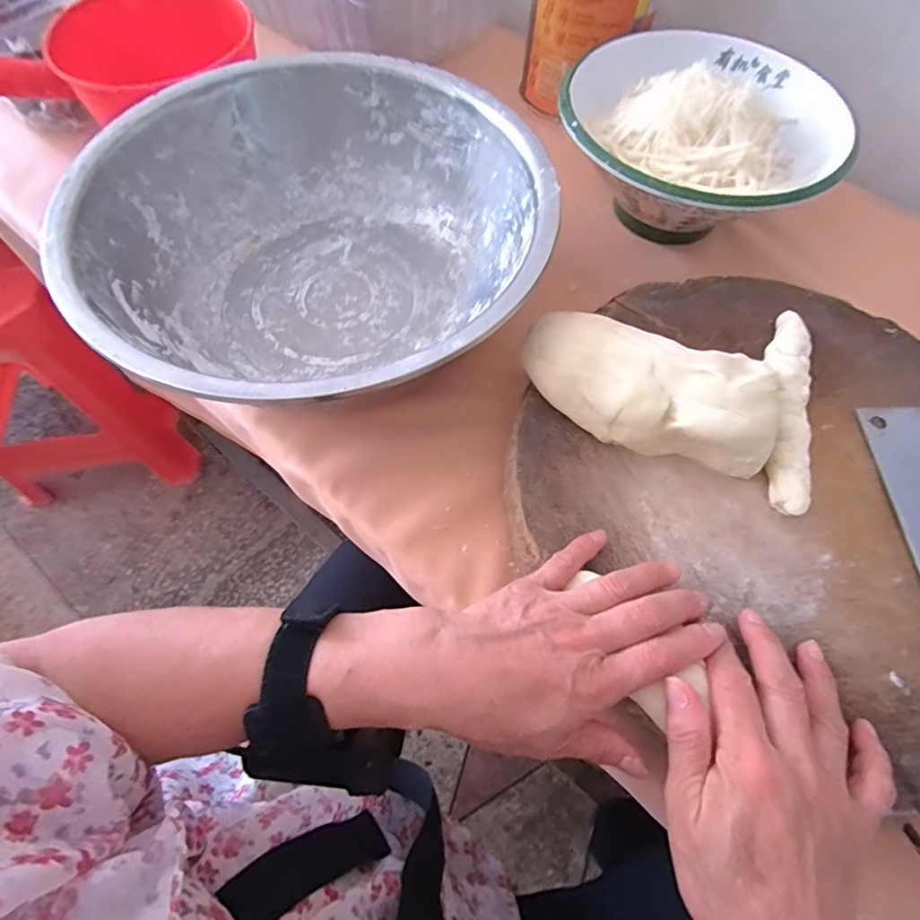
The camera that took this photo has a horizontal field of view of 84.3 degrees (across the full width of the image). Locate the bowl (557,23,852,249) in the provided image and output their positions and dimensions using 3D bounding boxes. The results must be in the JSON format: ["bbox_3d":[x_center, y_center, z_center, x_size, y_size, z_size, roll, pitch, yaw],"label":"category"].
[{"bbox_3d":[0.206,-0.277,0.460,0.228,0.108,0.232,1,63,-1],"label":"bowl"}]

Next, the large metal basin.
[{"bbox_3d":[-0.104,-0.167,0.401,0.324,0.107,0.327,1,63,-1],"label":"large metal basin"}]

